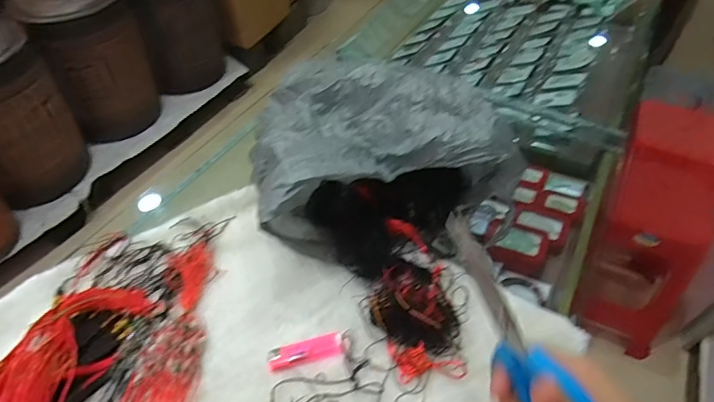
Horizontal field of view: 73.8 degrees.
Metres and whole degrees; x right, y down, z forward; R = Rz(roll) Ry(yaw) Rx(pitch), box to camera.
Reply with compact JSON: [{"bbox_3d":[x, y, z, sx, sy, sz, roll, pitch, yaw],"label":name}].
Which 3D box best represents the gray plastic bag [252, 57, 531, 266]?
[{"bbox_3d":[0.014,-0.082,0.609,0.302,0.161,0.232,-12,49,-13],"label":"gray plastic bag"}]

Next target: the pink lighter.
[{"bbox_3d":[-0.055,0.163,0.514,0.080,0.014,0.028,-10,48,-11],"label":"pink lighter"}]

